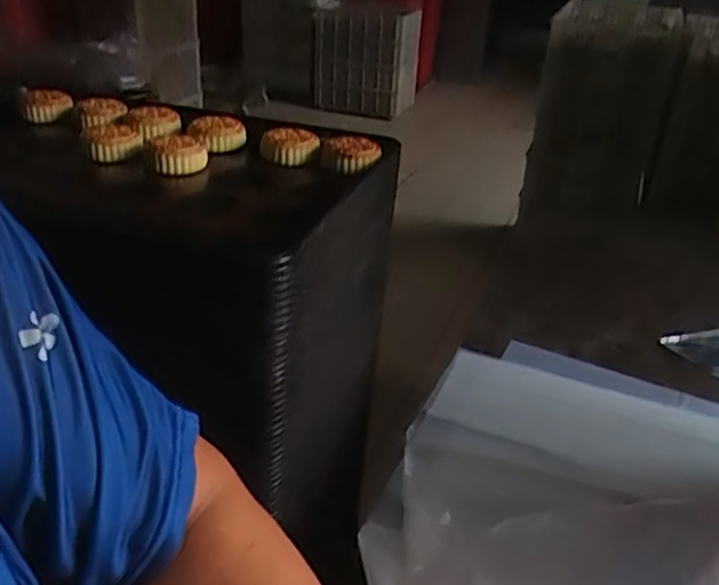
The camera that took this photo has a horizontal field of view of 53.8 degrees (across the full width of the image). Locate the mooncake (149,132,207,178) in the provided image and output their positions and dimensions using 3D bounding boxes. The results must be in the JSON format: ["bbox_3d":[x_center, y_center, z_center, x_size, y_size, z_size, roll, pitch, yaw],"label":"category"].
[{"bbox_3d":[-0.231,-0.178,0.908,0.069,0.037,0.070,-5,30,-15],"label":"mooncake"}]

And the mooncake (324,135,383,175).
[{"bbox_3d":[-0.009,-0.182,0.926,0.070,0.033,0.070,0,30,-6],"label":"mooncake"}]

